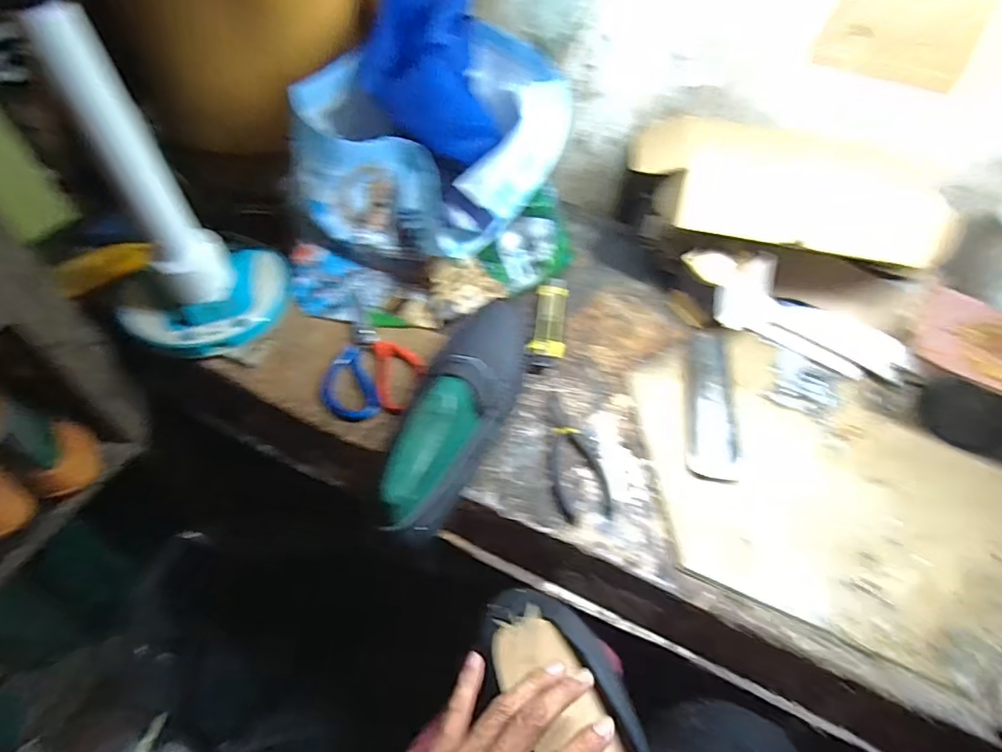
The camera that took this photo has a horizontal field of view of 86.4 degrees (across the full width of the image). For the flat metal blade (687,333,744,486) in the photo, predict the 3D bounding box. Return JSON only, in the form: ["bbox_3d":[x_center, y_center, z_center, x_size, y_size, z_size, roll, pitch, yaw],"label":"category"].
[{"bbox_3d":[0.240,0.022,0.613,0.052,0.013,0.208,10,54,4],"label":"flat metal blade"}]

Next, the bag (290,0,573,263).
[{"bbox_3d":[-0.067,-0.279,0.632,0.268,0.215,0.234,9,54,4],"label":"bag"}]

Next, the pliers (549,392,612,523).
[{"bbox_3d":[0.077,0.079,0.568,0.055,0.007,0.151,-3,54,-5],"label":"pliers"}]

